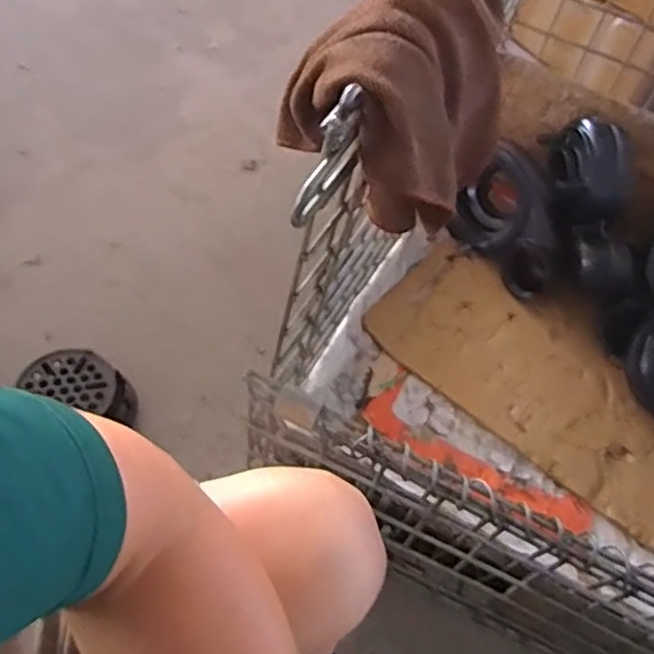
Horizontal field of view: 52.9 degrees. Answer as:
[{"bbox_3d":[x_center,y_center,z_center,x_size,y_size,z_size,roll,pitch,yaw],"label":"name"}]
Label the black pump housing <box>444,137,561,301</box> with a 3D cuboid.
[{"bbox_3d":[0.247,-0.153,0.883,0.080,0.128,0.195,-28,63,-20],"label":"black pump housing"}]

